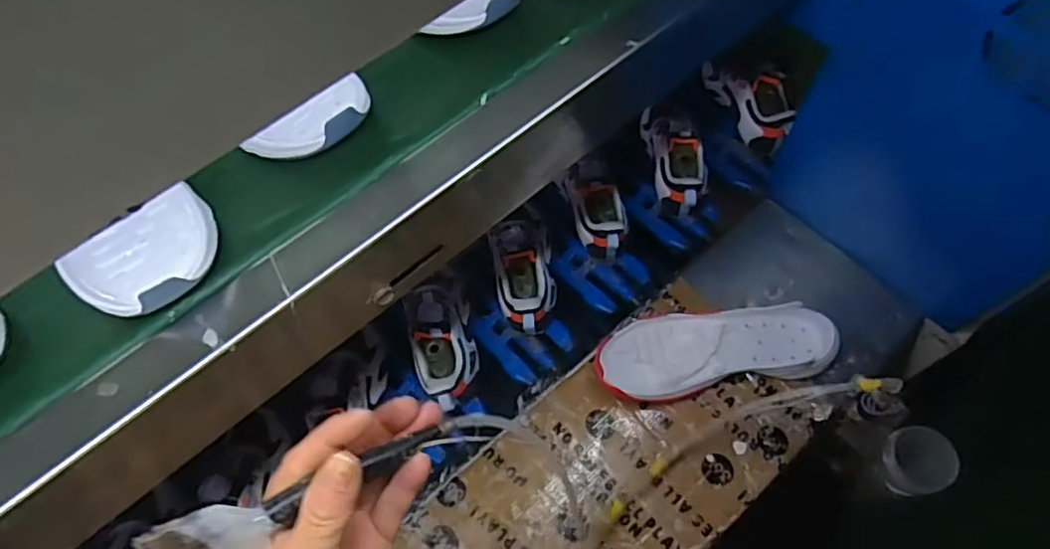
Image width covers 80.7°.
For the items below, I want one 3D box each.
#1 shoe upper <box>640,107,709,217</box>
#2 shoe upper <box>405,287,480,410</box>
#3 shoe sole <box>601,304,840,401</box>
[{"bbox_3d":[0.194,-0.154,0.791,0.067,0.088,0.168,-5,63,2],"label":"shoe upper"},{"bbox_3d":[-0.094,0.076,0.702,0.072,0.065,0.153,-15,64,-3],"label":"shoe upper"},{"bbox_3d":[0.203,0.082,0.690,0.248,0.052,0.096,-8,63,0],"label":"shoe sole"}]

